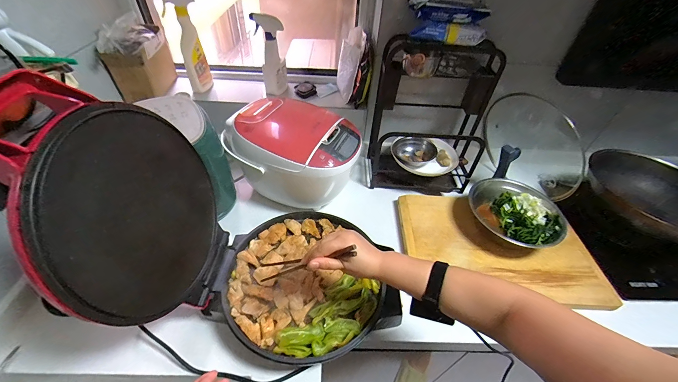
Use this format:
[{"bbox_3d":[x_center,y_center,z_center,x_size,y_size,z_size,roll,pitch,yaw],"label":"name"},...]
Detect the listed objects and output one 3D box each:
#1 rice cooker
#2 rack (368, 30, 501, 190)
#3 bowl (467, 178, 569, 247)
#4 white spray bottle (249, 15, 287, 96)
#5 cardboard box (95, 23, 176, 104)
[{"bbox_3d":[-0.128,-0.106,0.817,0.359,0.207,0.259,14,46,9],"label":"rice cooker"},{"bbox_3d":[0.261,-0.191,0.811,0.323,0.399,0.181,6,45,2],"label":"rack"},{"bbox_3d":[0.454,0.065,0.777,0.230,0.071,0.235,2,45,-2],"label":"bowl"},{"bbox_3d":[-0.205,-0.404,0.875,0.088,0.213,0.047,-5,46,-9],"label":"white spray bottle"},{"bbox_3d":[-0.583,-0.379,0.868,0.123,0.144,0.202,-1,45,-6],"label":"cardboard box"}]

